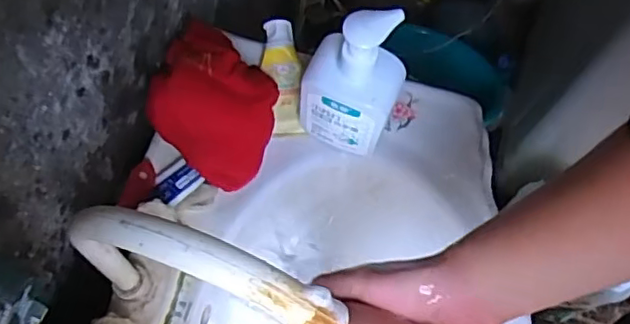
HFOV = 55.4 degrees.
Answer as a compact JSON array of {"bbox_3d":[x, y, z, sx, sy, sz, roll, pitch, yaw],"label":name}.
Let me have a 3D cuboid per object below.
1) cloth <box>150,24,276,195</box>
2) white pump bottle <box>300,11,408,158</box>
[{"bbox_3d":[-0.093,-0.070,0.587,0.105,0.073,0.164,10,66,2],"label":"cloth"},{"bbox_3d":[0.033,-0.070,0.536,0.082,0.179,0.051,21,67,7],"label":"white pump bottle"}]

